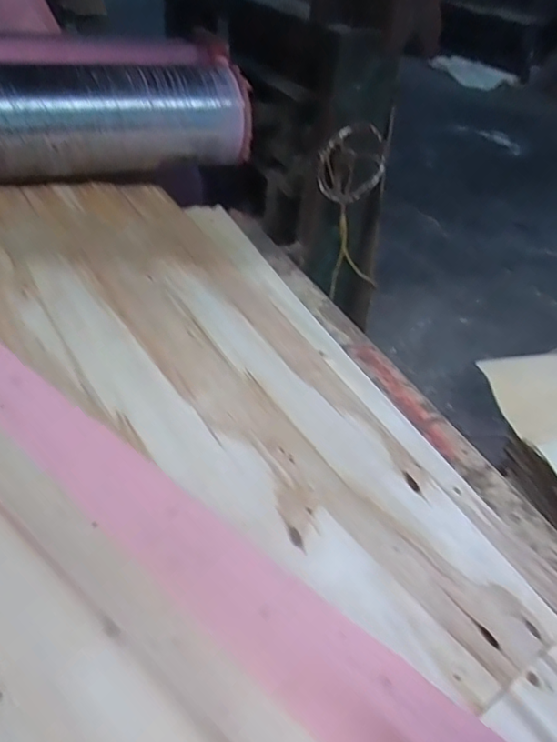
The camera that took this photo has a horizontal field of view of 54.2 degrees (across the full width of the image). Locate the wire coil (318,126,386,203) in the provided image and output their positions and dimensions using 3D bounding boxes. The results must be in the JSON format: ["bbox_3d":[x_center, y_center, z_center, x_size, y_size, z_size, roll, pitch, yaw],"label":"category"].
[{"bbox_3d":[0.153,-0.430,1.151,0.161,0.161,0.048,-13,43,-22],"label":"wire coil"}]

